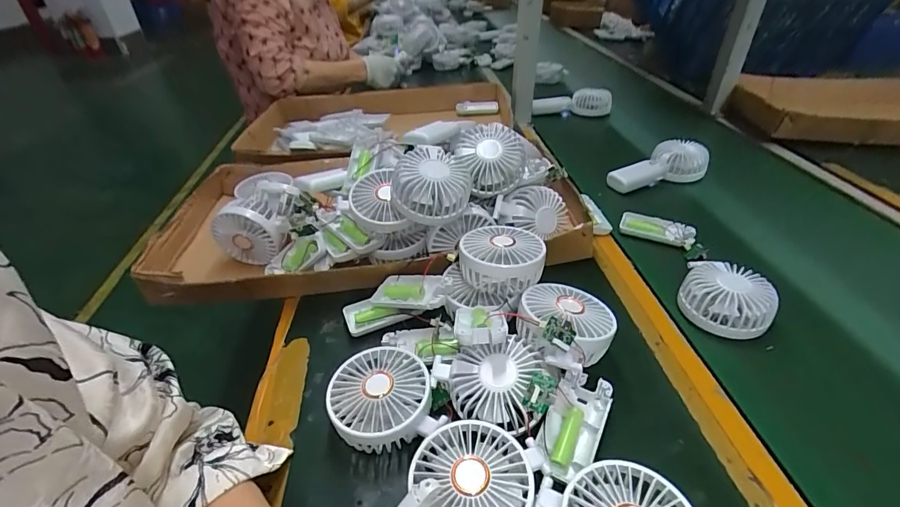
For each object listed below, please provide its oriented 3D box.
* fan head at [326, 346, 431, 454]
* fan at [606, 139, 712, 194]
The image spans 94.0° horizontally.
[{"bbox_3d":[-0.060,0.130,0.372,0.083,0.047,0.085,-2,37,2],"label":"fan head"},{"bbox_3d":[0.338,-0.142,0.696,0.175,0.043,0.071,-17,40,-19],"label":"fan"}]

